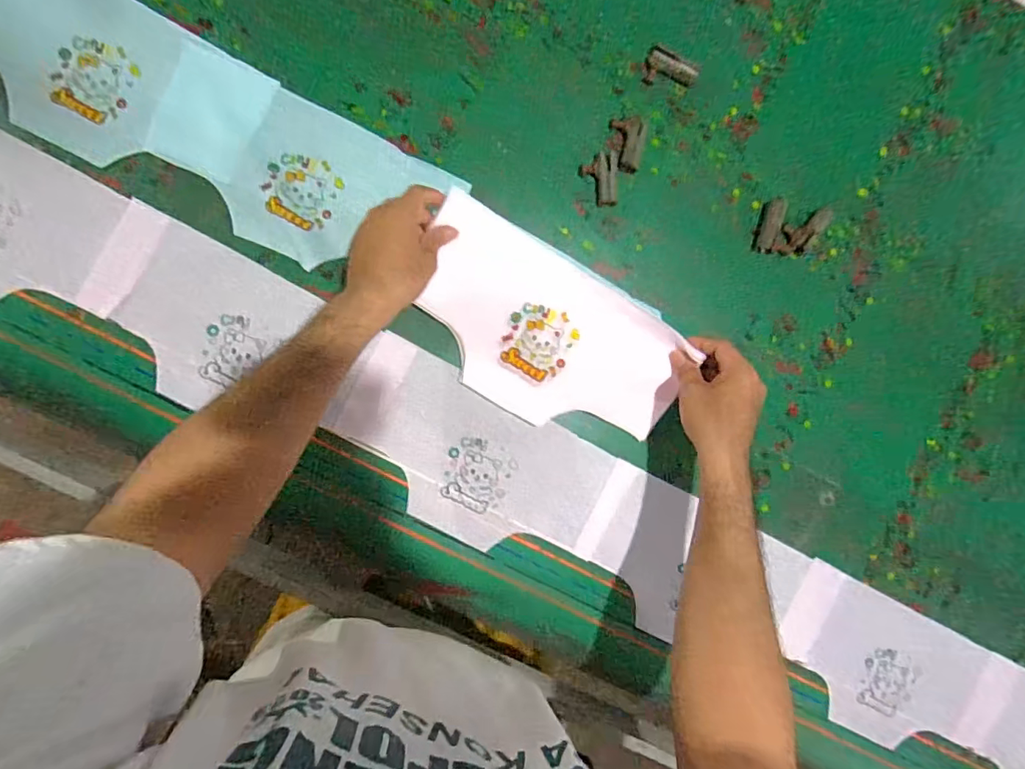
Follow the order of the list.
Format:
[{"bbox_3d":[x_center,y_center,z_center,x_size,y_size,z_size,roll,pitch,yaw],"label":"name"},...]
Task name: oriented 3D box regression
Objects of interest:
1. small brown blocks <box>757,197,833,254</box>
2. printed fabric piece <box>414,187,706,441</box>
[{"bbox_3d":[0.332,-0.181,0.595,0.079,0.010,0.062,10,91,-6],"label":"small brown blocks"},{"bbox_3d":[0.034,-0.051,0.555,0.309,0.035,0.168,32,89,-6],"label":"printed fabric piece"}]

